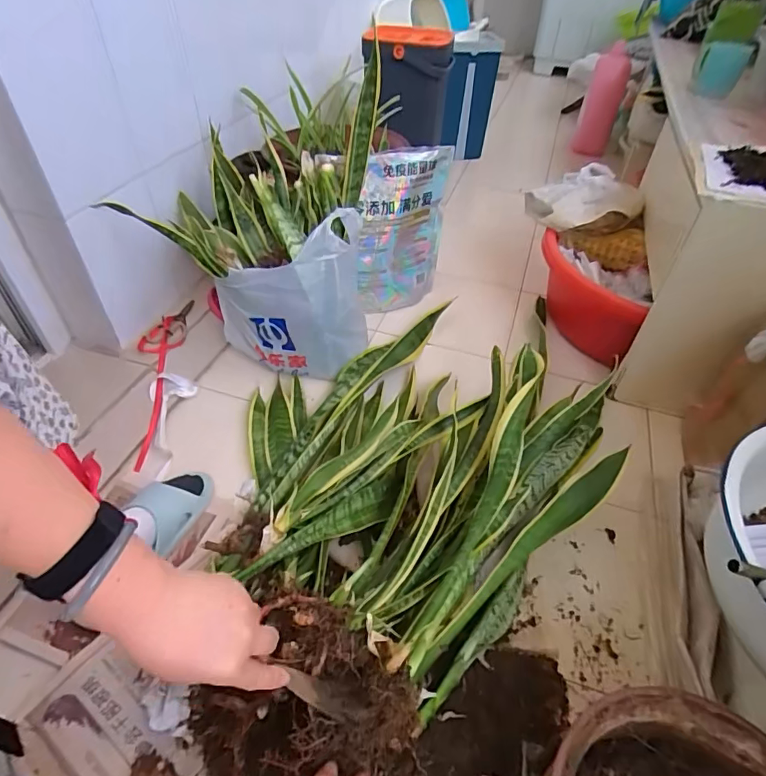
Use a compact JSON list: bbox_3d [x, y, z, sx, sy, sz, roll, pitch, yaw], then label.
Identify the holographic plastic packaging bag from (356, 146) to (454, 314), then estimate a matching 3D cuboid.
[{"bbox_3d":[0.045,-0.340,1.090,0.208,0.331,0.074,-11,47,-14],"label":"holographic plastic packaging bag"}]

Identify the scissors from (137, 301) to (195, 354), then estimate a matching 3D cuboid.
[{"bbox_3d":[-0.432,-0.126,1.022,0.079,0.010,0.170,18,47,14],"label":"scissors"}]

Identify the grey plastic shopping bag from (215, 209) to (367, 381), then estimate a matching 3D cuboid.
[{"bbox_3d":[-0.158,-0.166,0.942,0.273,0.265,0.152,-16,48,-19],"label":"grey plastic shopping bag"}]

